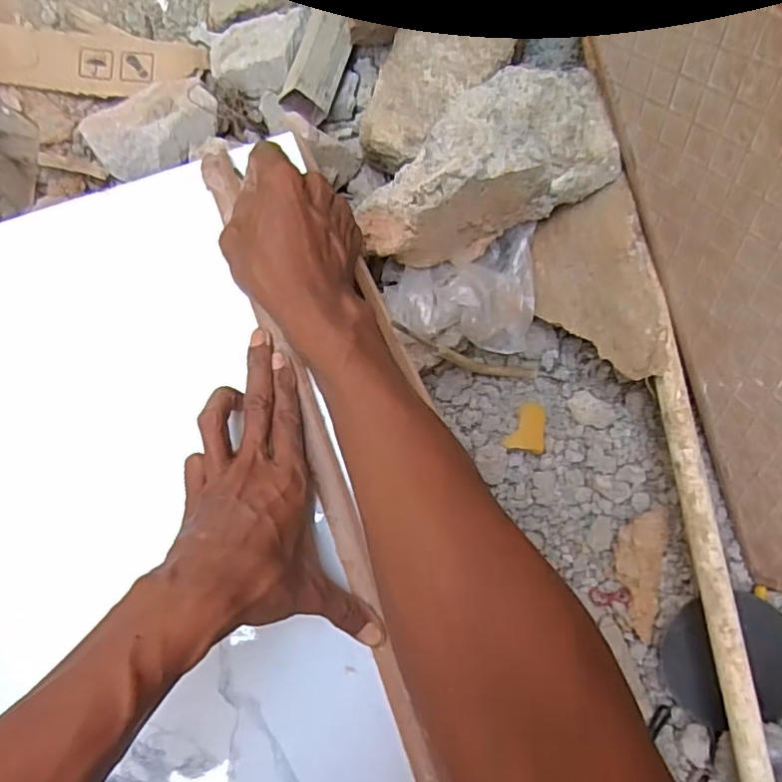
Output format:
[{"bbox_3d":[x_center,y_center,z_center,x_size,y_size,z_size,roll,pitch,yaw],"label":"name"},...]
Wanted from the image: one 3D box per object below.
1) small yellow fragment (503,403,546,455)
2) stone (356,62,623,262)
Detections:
[{"bbox_3d":[0.117,0.031,0.521,0.032,0.010,0.042,12,79,1],"label":"small yellow fragment"},{"bbox_3d":[0.071,-0.166,0.454,0.202,0.081,0.091,-23,80,-6],"label":"stone"}]

